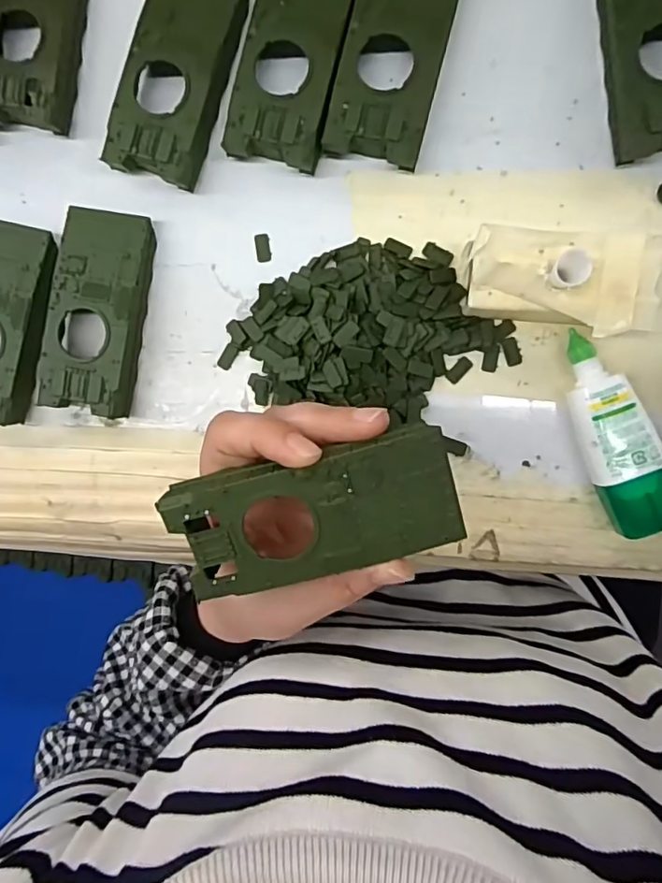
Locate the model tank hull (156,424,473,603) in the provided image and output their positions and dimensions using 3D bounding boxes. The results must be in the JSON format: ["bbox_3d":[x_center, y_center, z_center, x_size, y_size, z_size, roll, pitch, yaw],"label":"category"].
[{"bbox_3d":[-0.007,0.027,0.197,0.104,0.012,0.046,-12,93,6],"label":"model tank hull"}]

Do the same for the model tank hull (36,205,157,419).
[{"bbox_3d":[-0.124,-0.068,0.288,0.047,0.020,0.103,11,96,6],"label":"model tank hull"}]

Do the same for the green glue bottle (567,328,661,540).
[{"bbox_3d":[0.133,-0.003,0.259,0.032,0.024,0.095,-25,91,9],"label":"green glue bottle"}]

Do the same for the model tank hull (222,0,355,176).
[{"bbox_3d":[-0.017,-0.189,0.264,0.047,0.020,0.105,14,96,6],"label":"model tank hull"}]

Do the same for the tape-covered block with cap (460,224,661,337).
[{"bbox_3d":[0.106,-0.072,0.247,0.089,0.044,0.048,5,95,7],"label":"tape-covered block with cap"}]

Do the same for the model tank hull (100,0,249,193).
[{"bbox_3d":[-0.075,-0.184,0.272,0.049,0.019,0.104,19,97,5],"label":"model tank hull"}]

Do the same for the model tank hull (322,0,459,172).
[{"bbox_3d":[0.031,-0.187,0.258,0.045,0.019,0.105,15,96,6],"label":"model tank hull"}]

